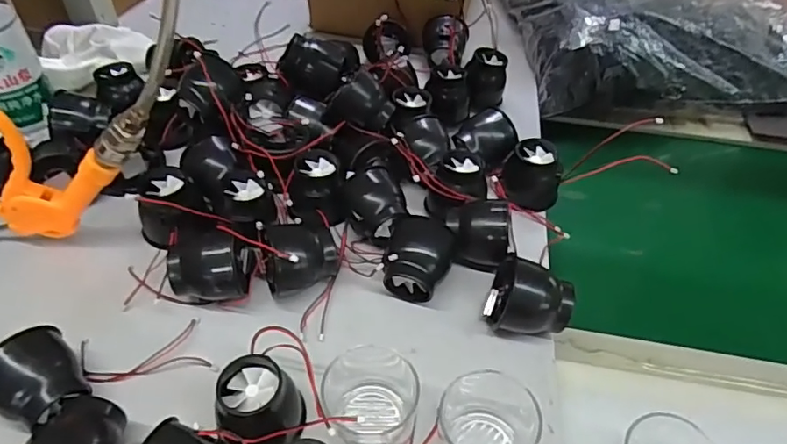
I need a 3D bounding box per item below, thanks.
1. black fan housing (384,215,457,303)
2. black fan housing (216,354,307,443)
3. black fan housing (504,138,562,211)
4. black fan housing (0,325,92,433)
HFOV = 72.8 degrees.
[{"bbox_3d":[0.020,0.026,0.426,0.055,0.045,0.066,12,48,9],"label":"black fan housing"},{"bbox_3d":[-0.088,0.119,0.339,0.051,0.042,0.051,-27,54,-25],"label":"black fan housing"},{"bbox_3d":[0.132,-0.043,0.502,0.051,0.049,0.051,1,47,-1],"label":"black fan housing"},{"bbox_3d":[-0.230,0.103,0.350,0.048,0.054,0.056,22,50,17],"label":"black fan housing"}]

